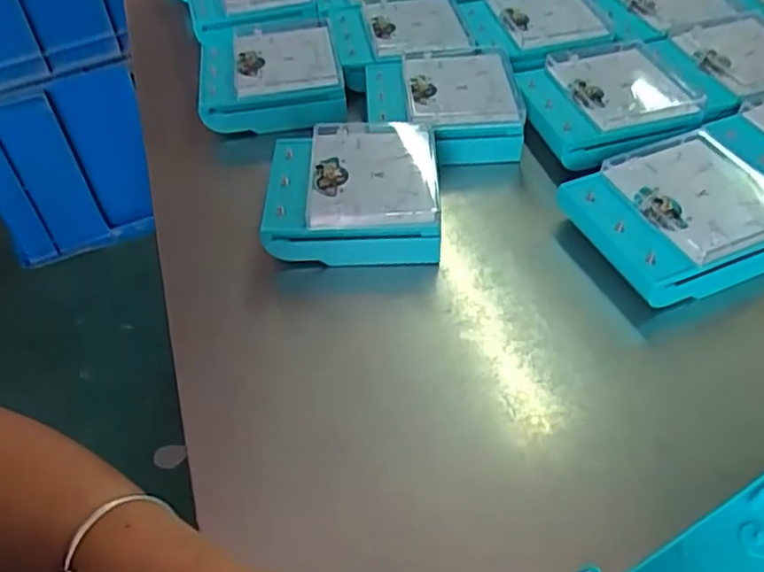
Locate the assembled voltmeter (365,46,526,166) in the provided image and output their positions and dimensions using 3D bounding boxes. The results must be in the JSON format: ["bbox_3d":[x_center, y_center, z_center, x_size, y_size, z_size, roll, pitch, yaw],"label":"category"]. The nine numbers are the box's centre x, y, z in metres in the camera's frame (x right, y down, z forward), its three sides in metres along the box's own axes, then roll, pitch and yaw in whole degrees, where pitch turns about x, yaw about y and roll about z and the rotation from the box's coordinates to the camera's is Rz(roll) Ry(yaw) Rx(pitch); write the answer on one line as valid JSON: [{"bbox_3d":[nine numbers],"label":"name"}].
[{"bbox_3d":[0.047,-0.141,0.539,0.116,0.052,0.105,-5,48,-3],"label":"assembled voltmeter"}]

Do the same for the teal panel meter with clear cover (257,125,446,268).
[{"bbox_3d":[-0.019,-0.065,0.473,0.118,0.046,0.107,-1,48,2],"label":"teal panel meter with clear cover"}]

